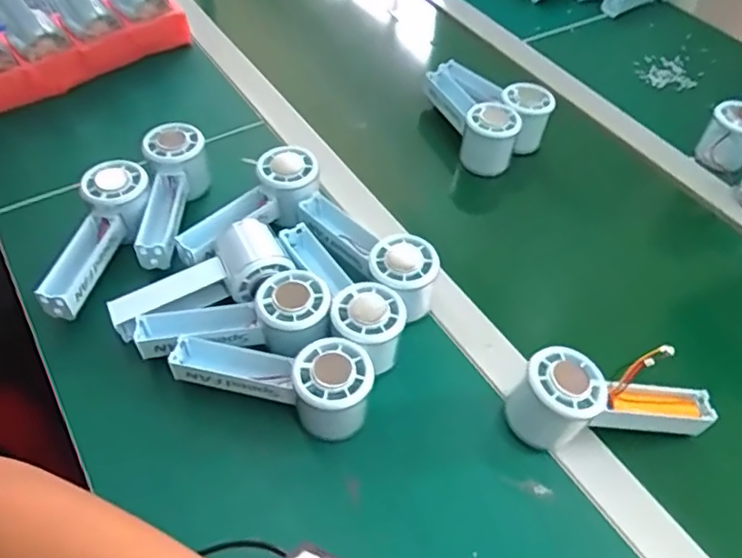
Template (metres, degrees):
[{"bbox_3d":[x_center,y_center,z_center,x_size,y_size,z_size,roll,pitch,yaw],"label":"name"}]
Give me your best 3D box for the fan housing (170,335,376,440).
[{"bbox_3d":[-0.074,0.074,0.470,0.149,0.065,0.051,13,51,11],"label":"fan housing"}]

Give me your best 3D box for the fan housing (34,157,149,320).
[{"bbox_3d":[-0.239,-0.039,0.537,0.052,0.047,0.154,10,63,8],"label":"fan housing"}]

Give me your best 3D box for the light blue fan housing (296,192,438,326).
[{"bbox_3d":[-0.002,-0.025,0.554,0.056,0.065,0.157,-30,57,-23],"label":"light blue fan housing"}]

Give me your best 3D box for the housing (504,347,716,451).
[{"bbox_3d":[0.181,0.084,0.458,0.152,0.068,0.052,-3,50,-3],"label":"housing"}]

